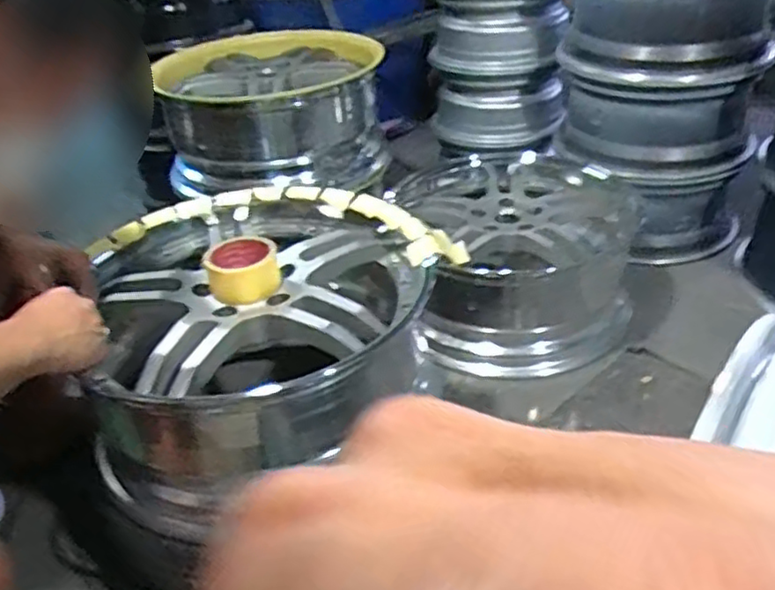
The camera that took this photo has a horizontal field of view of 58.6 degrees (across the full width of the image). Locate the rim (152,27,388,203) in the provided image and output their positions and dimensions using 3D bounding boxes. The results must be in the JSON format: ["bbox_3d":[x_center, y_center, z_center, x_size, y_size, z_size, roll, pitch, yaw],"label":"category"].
[{"bbox_3d":[-0.264,-0.425,1.577,0.475,0.262,0.448,-12,34,-9],"label":"rim"}]

